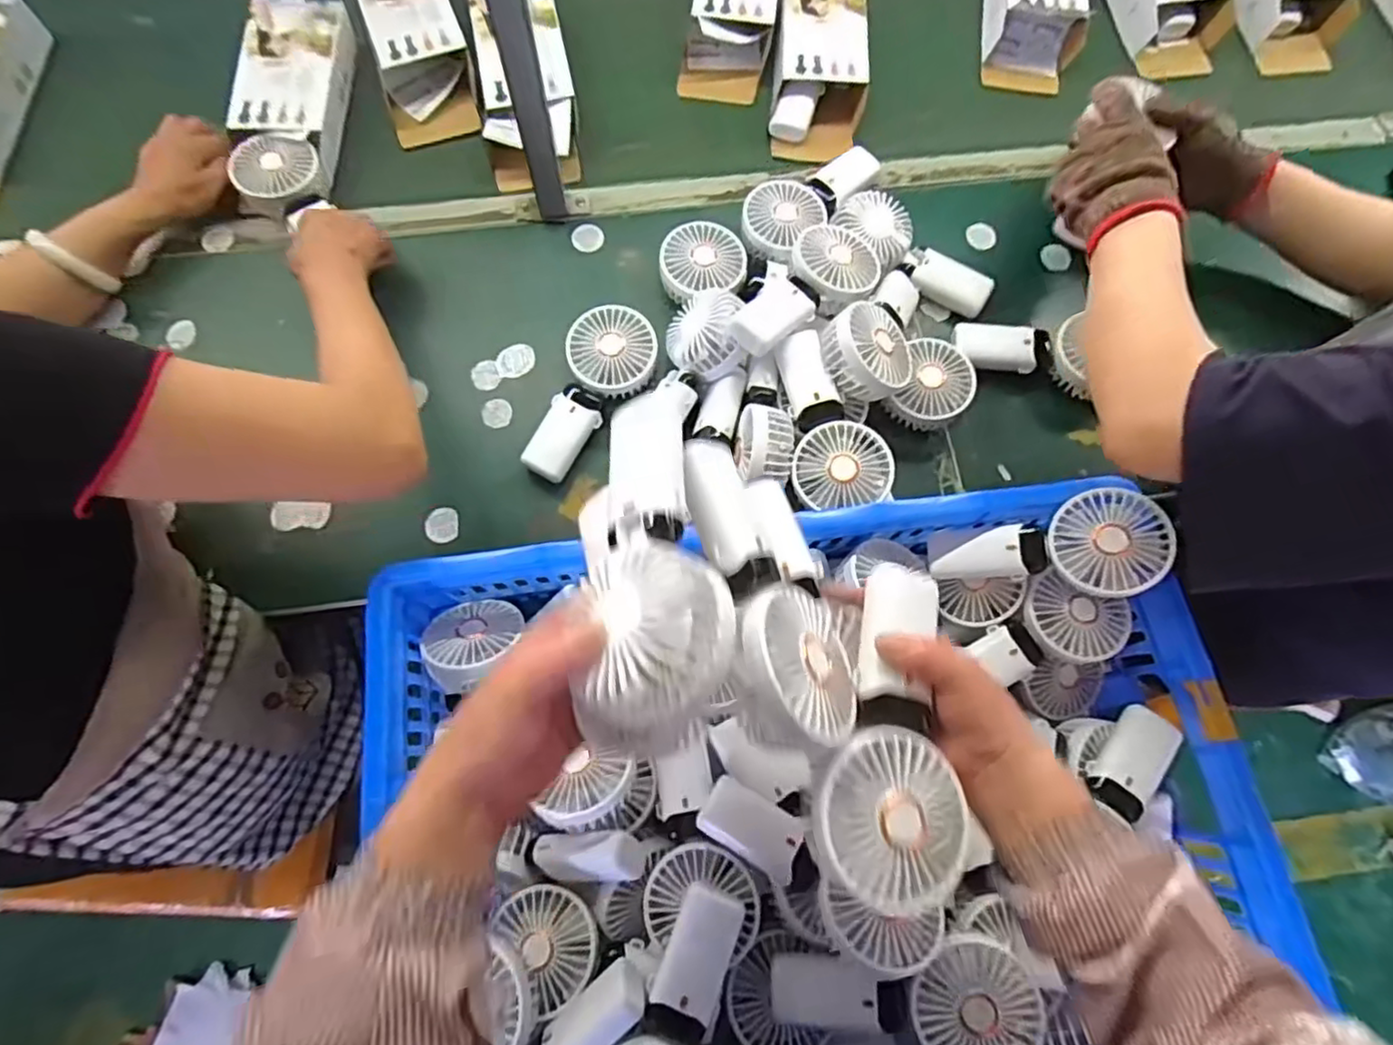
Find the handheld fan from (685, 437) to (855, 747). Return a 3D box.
[{"bbox_3d":[0.033,0.041,0.390,0.086,0.044,0.182,-1,60,-44],"label":"handheld fan"}]

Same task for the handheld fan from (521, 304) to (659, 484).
[{"bbox_3d":[-0.098,-0.126,0.645,0.101,0.053,0.176,16,73,3],"label":"handheld fan"}]

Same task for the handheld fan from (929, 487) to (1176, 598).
[{"bbox_3d":[0.300,0.026,0.570,0.177,0.034,0.084,-12,71,25],"label":"handheld fan"}]

